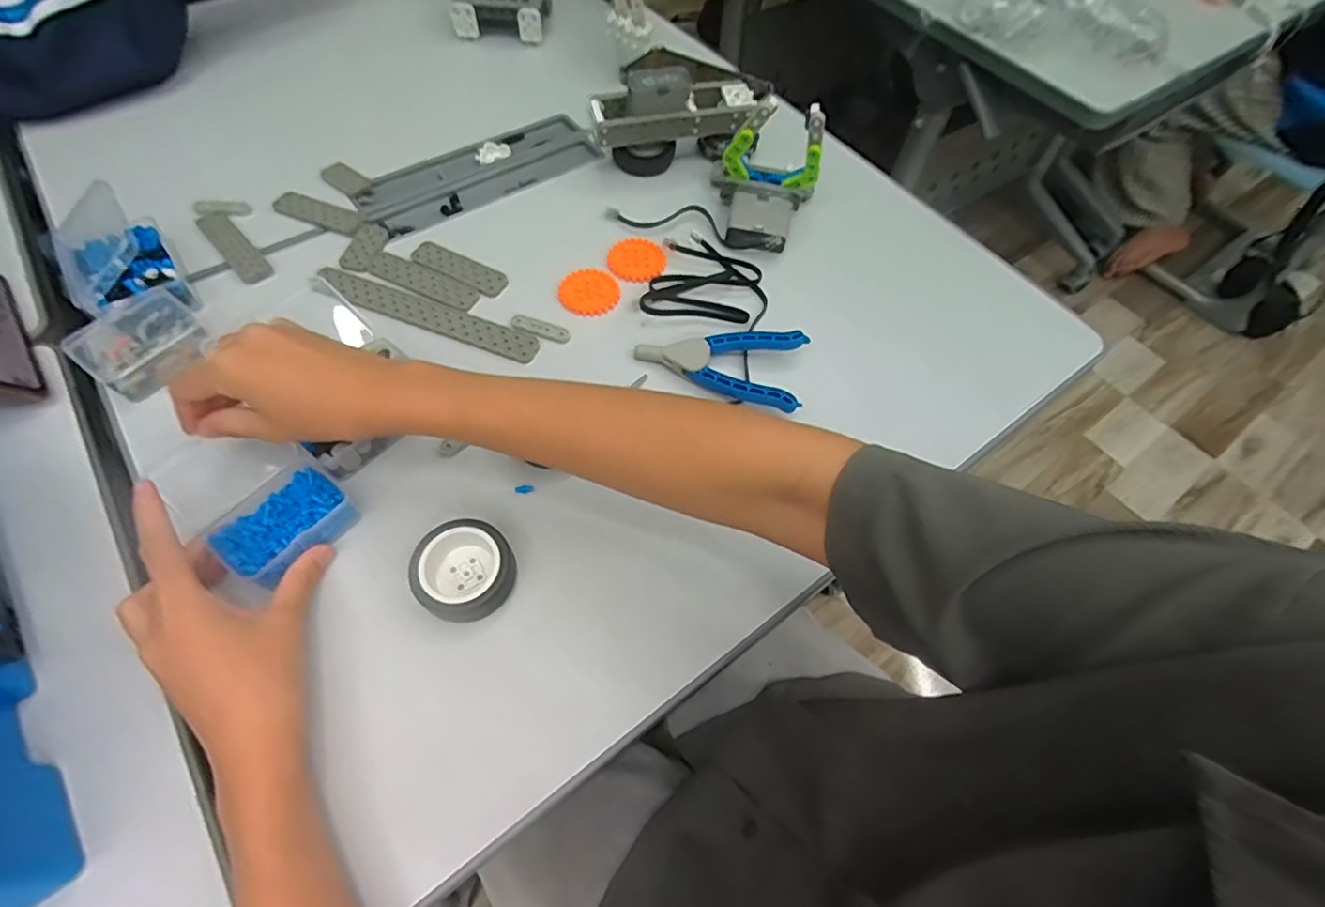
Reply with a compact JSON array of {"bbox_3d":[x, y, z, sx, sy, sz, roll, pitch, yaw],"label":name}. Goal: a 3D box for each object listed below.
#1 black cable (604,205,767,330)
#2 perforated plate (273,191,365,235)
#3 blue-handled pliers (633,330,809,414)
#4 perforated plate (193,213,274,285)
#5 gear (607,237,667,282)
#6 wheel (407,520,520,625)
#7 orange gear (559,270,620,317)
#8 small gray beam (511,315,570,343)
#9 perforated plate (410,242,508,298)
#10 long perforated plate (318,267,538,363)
[{"bbox_3d":[0.024,-0.174,0.522,0.116,0.016,0.144,-8,61,-8],"label":"black cable"},{"bbox_3d":[-0.309,-0.217,0.531,0.087,0.004,0.026,21,64,9],"label":"perforated plate"},{"bbox_3d":[0.043,-0.069,0.461,0.128,0.022,0.067,9,60,2],"label":"blue-handled pliers"},{"bbox_3d":[-0.369,-0.180,0.507,0.026,0.004,0.102,-39,69,-22],"label":"perforated plate"},{"bbox_3d":[-0.023,-0.173,0.523,0.048,0.004,0.051,1,60,-2],"label":"gear"},{"bbox_3d":[-0.122,0.074,0.366,0.058,0.024,0.061,1,60,-2],"label":"wheel"},{"bbox_3d":[-0.062,-0.138,0.501,0.051,0.004,0.049,1,60,-2],"label":"orange gear"},{"bbox_3d":[-0.099,-0.102,0.477,0.049,0.004,0.014,17,60,6],"label":"small gray beam"},{"bbox_3d":[-0.174,-0.160,0.506,0.087,0.004,0.026,26,62,11],"label":"perforated plate"},{"bbox_3d":[-0.193,-0.114,0.479,0.192,0.004,0.027,18,60,7],"label":"long perforated plate"}]

